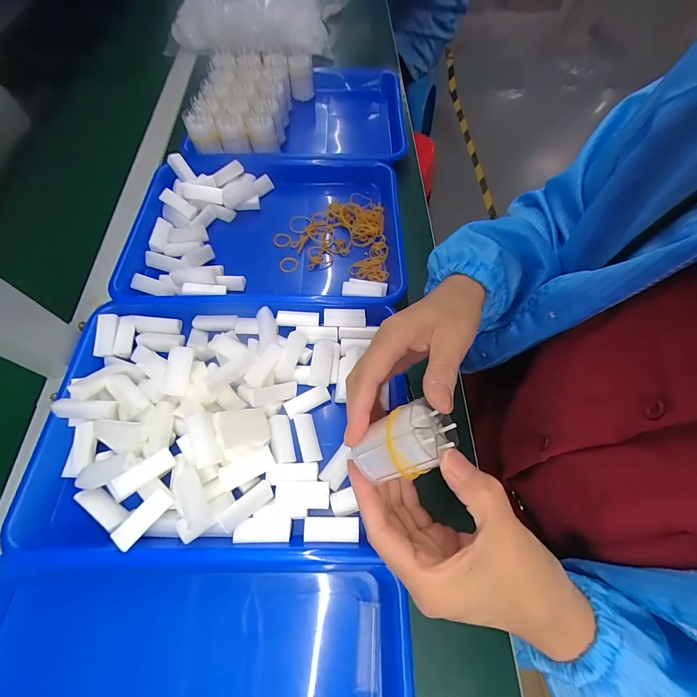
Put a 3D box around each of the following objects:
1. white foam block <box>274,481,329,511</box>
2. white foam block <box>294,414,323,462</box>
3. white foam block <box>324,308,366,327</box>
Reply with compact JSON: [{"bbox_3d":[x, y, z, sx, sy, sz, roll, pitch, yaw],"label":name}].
[{"bbox_3d":[-0.040,0.125,0.283,0.046,0.007,0.022,-1,63,-1],"label":"white foam block"},{"bbox_3d":[-0.038,0.084,0.314,0.018,0.009,0.045,-15,65,-8],"label":"white foam block"},{"bbox_3d":[-0.004,-0.034,0.366,0.045,0.009,0.021,1,81,-3],"label":"white foam block"}]

